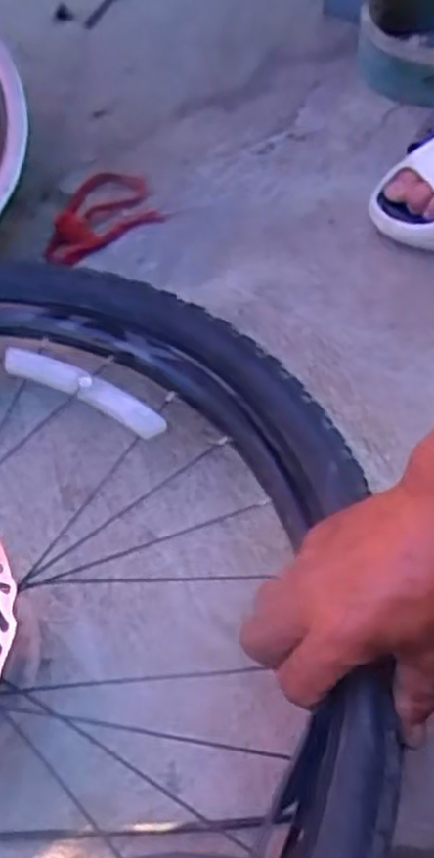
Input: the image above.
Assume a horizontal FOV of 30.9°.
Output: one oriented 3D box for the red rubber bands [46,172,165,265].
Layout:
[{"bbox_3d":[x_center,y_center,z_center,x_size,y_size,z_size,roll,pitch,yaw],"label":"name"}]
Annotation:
[{"bbox_3d":[-0.118,-0.205,0.757,0.126,0.024,0.078,-37,69,-15],"label":"red rubber bands"}]

